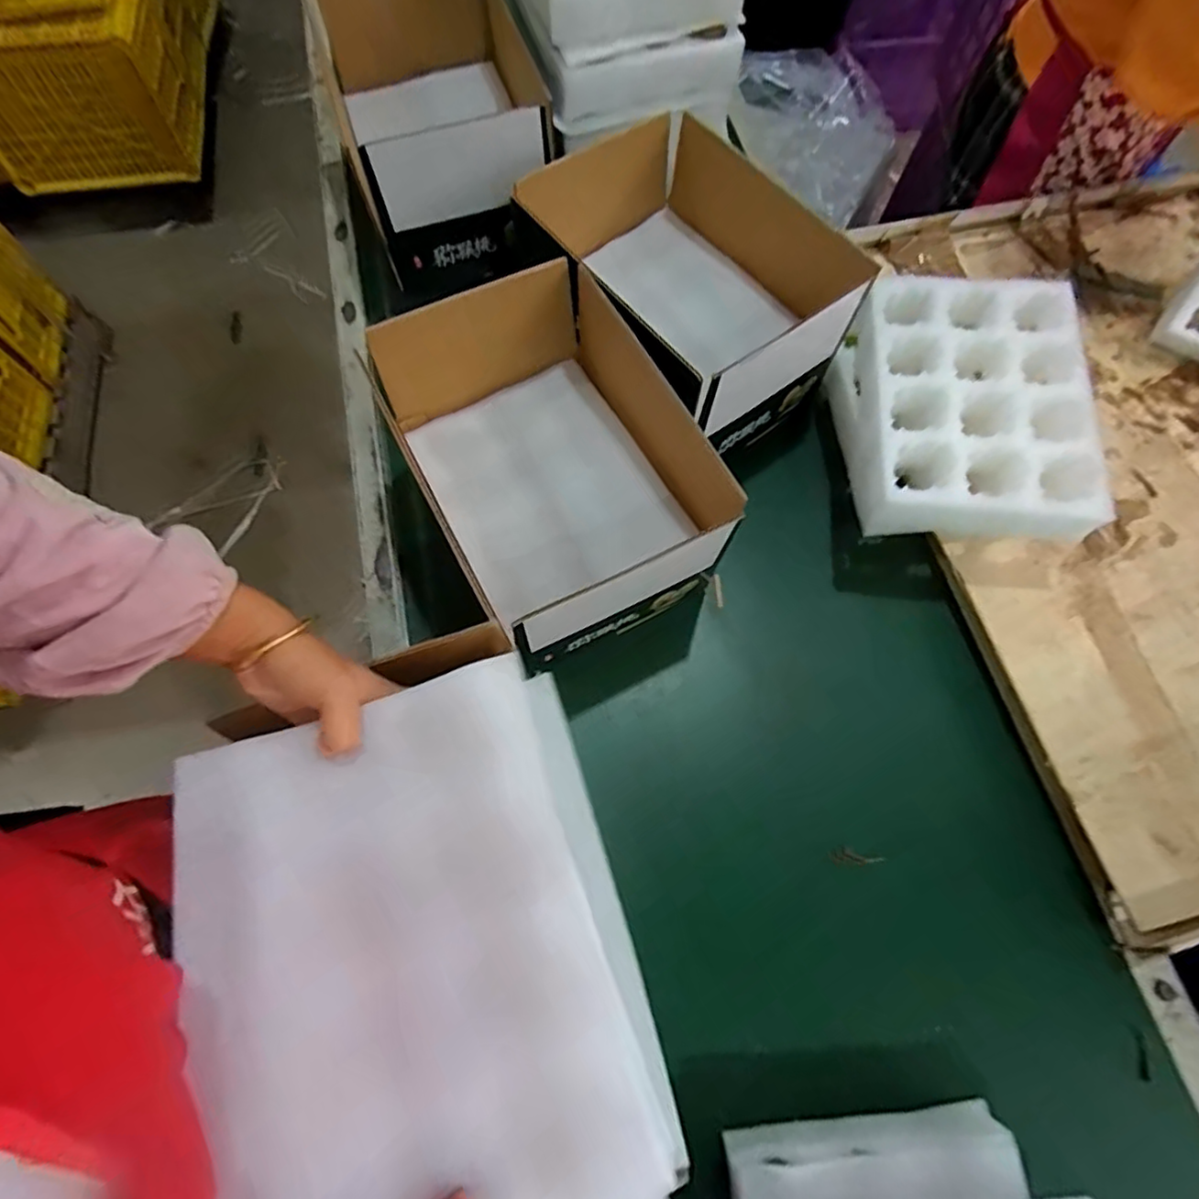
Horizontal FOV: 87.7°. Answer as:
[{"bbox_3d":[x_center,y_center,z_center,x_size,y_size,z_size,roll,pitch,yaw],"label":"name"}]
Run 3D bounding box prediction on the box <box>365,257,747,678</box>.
[{"bbox_3d":[-0.046,-0.130,0.621,0.217,0.175,0.331,-27,72,-11],"label":"box"}]

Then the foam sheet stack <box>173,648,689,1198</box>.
[{"bbox_3d":[-0.099,0.193,0.339,0.219,0.034,0.282,-17,70,-8],"label":"foam sheet stack"}]

